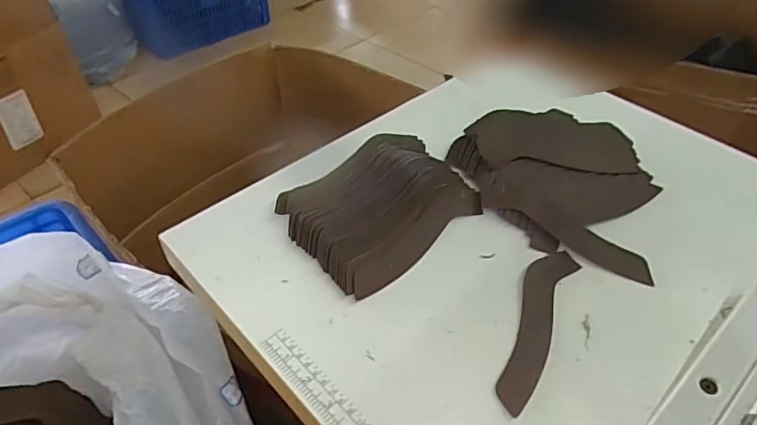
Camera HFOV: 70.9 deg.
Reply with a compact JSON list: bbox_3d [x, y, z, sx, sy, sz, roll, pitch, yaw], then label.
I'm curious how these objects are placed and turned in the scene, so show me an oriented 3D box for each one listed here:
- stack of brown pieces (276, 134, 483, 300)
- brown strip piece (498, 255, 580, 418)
[{"bbox_3d":[0.003,-0.013,0.508,0.172,0.032,0.142,-30,52,-27],"label":"stack of brown pieces"},{"bbox_3d":[0.127,0.089,0.432,0.035,0.005,0.160,19,48,19],"label":"brown strip piece"}]

